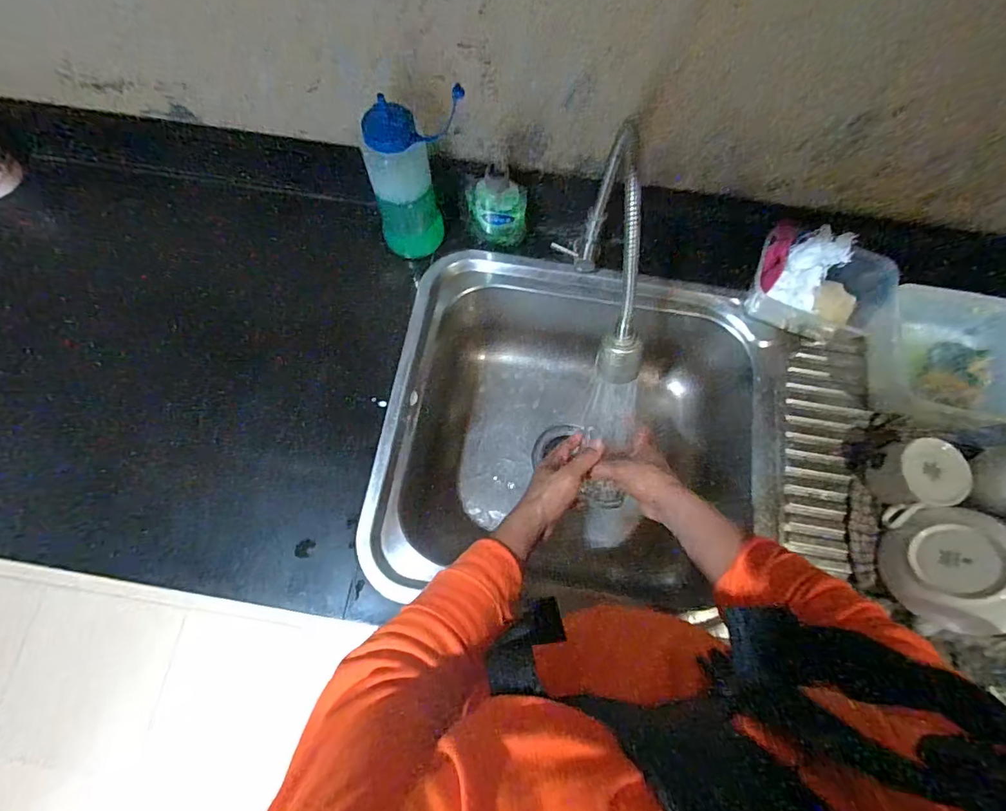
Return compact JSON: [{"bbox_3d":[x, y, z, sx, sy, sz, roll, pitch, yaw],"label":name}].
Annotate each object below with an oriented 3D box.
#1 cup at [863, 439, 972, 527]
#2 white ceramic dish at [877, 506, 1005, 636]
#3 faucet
[{"bbox_3d":[0.504,0.093,0.610,0.078,0.072,0.096,-5,72,-2],"label":"cup"},{"bbox_3d":[0.510,0.183,0.559,0.140,0.032,0.131,-16,60,36],"label":"white ceramic dish"},{"bbox_3d":[0.120,-0.164,0.575,0.056,0.234,0.268,-5,72,-2],"label":"faucet"}]

